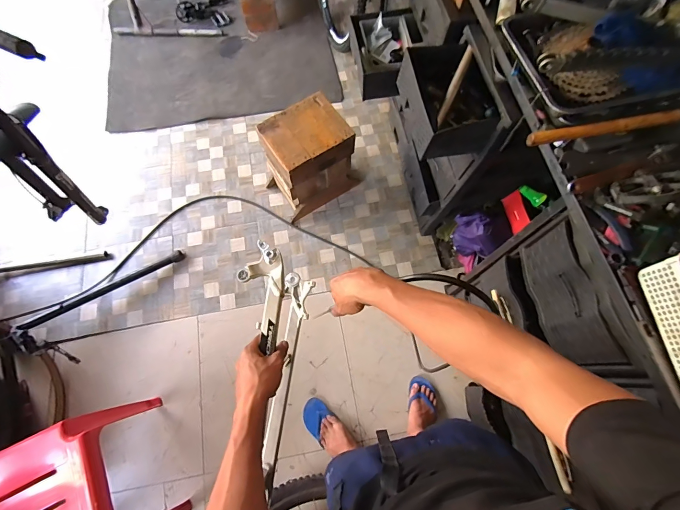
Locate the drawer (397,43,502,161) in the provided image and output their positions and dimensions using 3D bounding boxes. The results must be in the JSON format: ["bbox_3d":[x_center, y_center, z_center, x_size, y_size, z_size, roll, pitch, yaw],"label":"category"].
[{"bbox_3d":[0.327,-0.502,1.027,0.250,0.135,0.377,-10,70,-4],"label":"drawer"}]

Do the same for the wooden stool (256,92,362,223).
[{"bbox_3d":[-0.135,-0.423,1.517,0.355,0.423,0.272,-32,73,-12],"label":"wooden stool"}]

